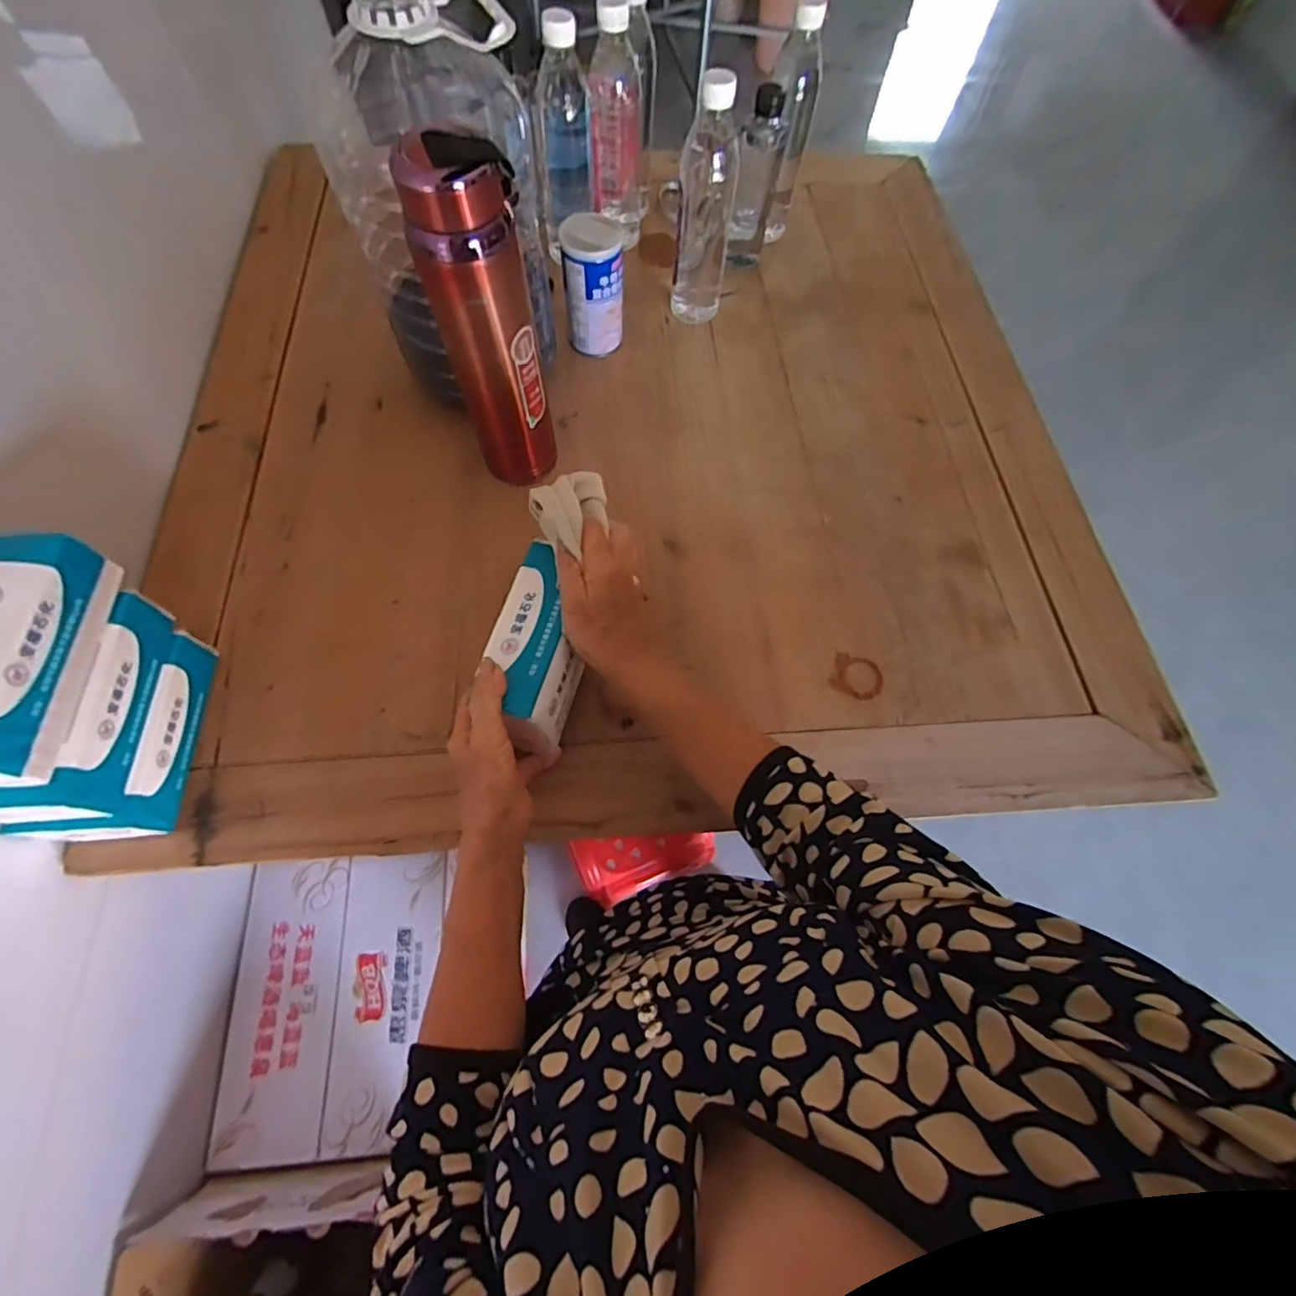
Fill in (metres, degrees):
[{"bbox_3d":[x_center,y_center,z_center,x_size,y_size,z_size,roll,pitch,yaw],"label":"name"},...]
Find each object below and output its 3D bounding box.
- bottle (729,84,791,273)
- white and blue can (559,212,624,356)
[{"bbox_3d":[0.127,-0.549,0.684,0.051,0.171,0.066,13,67,3],"label":"bottle"},{"bbox_3d":[-0.060,-0.400,0.639,0.062,0.135,0.057,1,67,-2],"label":"white and blue can"}]

